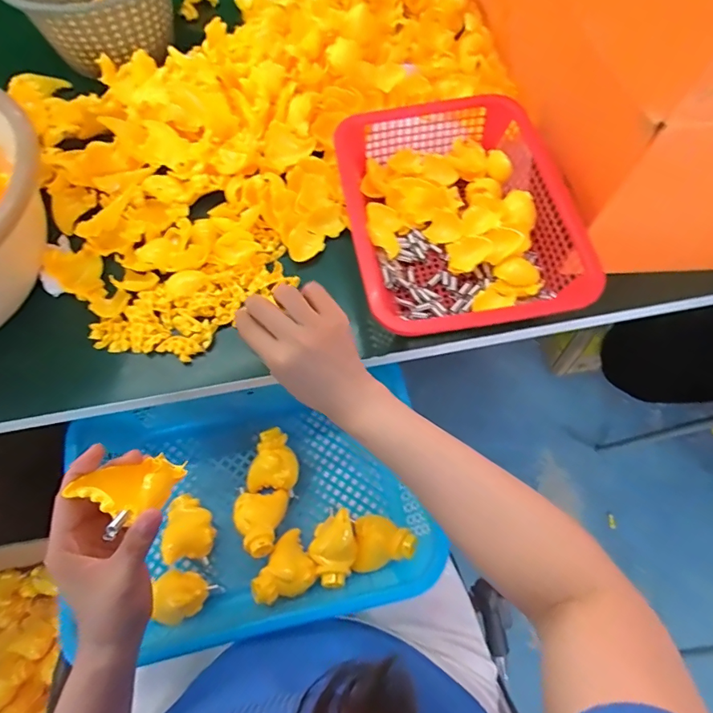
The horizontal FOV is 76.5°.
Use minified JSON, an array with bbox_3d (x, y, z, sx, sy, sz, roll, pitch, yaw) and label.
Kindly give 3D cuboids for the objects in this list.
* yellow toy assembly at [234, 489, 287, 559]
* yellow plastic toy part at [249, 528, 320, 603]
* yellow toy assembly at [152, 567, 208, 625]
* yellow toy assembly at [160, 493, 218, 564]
[{"bbox_3d":[-0.106,0.174,0.483,0.053,0.047,0.071,13,64,6],"label":"yellow toy assembly"},{"bbox_3d":[-0.078,0.219,0.464,0.066,0.046,0.059,-30,67,-15],"label":"yellow plastic toy part"},{"bbox_3d":[-0.175,0.236,0.445,0.049,0.056,0.048,0,63,-1],"label":"yellow toy assembly"},{"bbox_3d":[-0.174,0.181,0.479,0.043,0.049,0.064,-9,64,-5],"label":"yellow toy assembly"}]

